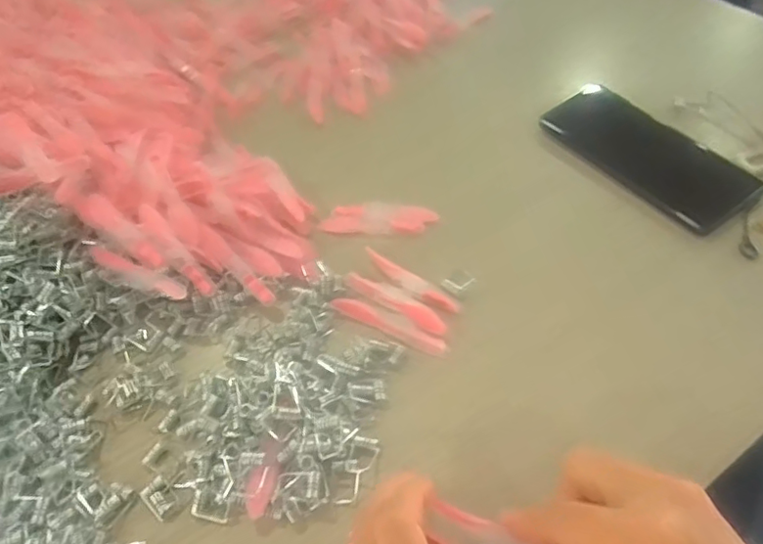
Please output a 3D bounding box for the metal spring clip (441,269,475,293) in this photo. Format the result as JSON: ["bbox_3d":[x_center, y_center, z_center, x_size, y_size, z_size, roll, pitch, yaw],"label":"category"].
[{"bbox_3d":[0.052,0.006,0.382,0.019,0.004,0.015,-37,60,-21],"label":"metal spring clip"}]

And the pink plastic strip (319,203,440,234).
[{"bbox_3d":[-0.002,-0.040,0.418,0.082,0.004,0.029,1,54,4],"label":"pink plastic strip"}]

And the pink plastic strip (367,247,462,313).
[{"bbox_3d":[0.019,0.006,0.385,0.078,0.004,0.013,35,63,25],"label":"pink plastic strip"}]

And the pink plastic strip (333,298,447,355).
[{"bbox_3d":[0.004,0.033,0.365,0.080,0.004,0.012,25,59,20],"label":"pink plastic strip"}]

